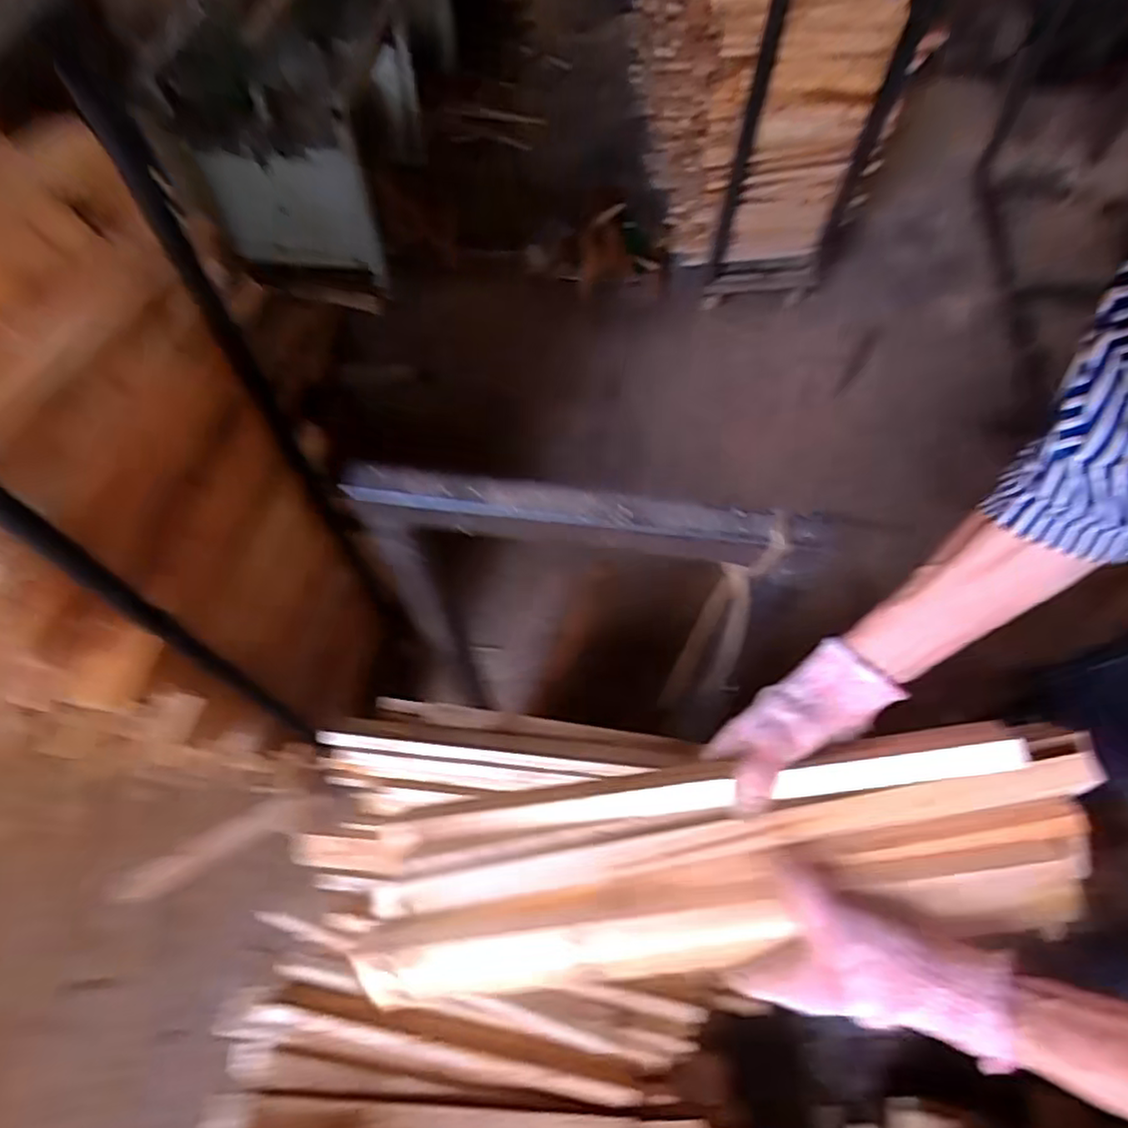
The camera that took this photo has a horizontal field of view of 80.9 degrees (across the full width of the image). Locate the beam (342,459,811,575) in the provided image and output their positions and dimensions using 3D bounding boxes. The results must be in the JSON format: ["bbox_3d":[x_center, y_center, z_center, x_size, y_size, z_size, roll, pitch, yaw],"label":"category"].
[{"bbox_3d":[0.009,-0.035,0.502,0.348,0.038,0.038,7,62,4],"label":"beam"}]

